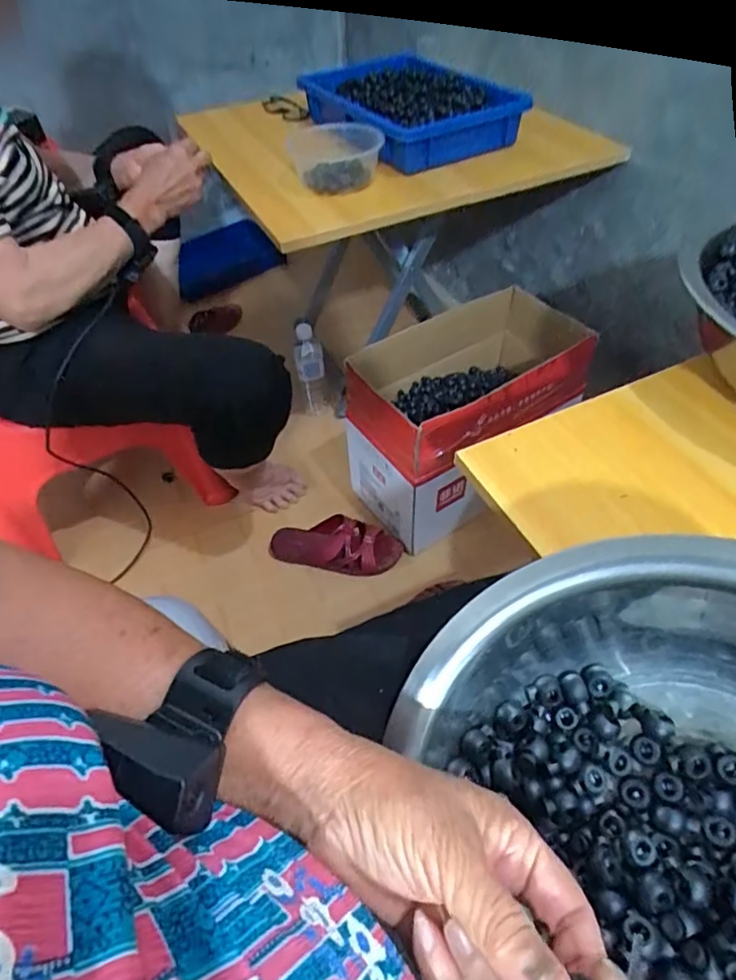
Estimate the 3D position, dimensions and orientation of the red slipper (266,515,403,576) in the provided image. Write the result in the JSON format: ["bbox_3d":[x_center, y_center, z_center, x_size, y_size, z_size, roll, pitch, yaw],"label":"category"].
[{"bbox_3d":[-0.059,0.103,1.005,0.236,0.058,0.090,9,50,10],"label":"red slipper"}]

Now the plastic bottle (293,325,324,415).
[{"bbox_3d":[-0.127,-0.259,1.213,0.060,0.211,0.060,-11,50,-7],"label":"plastic bottle"}]

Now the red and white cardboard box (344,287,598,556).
[{"bbox_3d":[0.182,-0.142,1.010,0.422,0.295,0.241,-31,55,-22],"label":"red and white cardboard box"}]

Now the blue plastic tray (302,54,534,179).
[{"bbox_3d":[0.075,-0.701,0.996,0.274,0.094,0.412,-17,51,-12],"label":"blue plastic tray"}]

